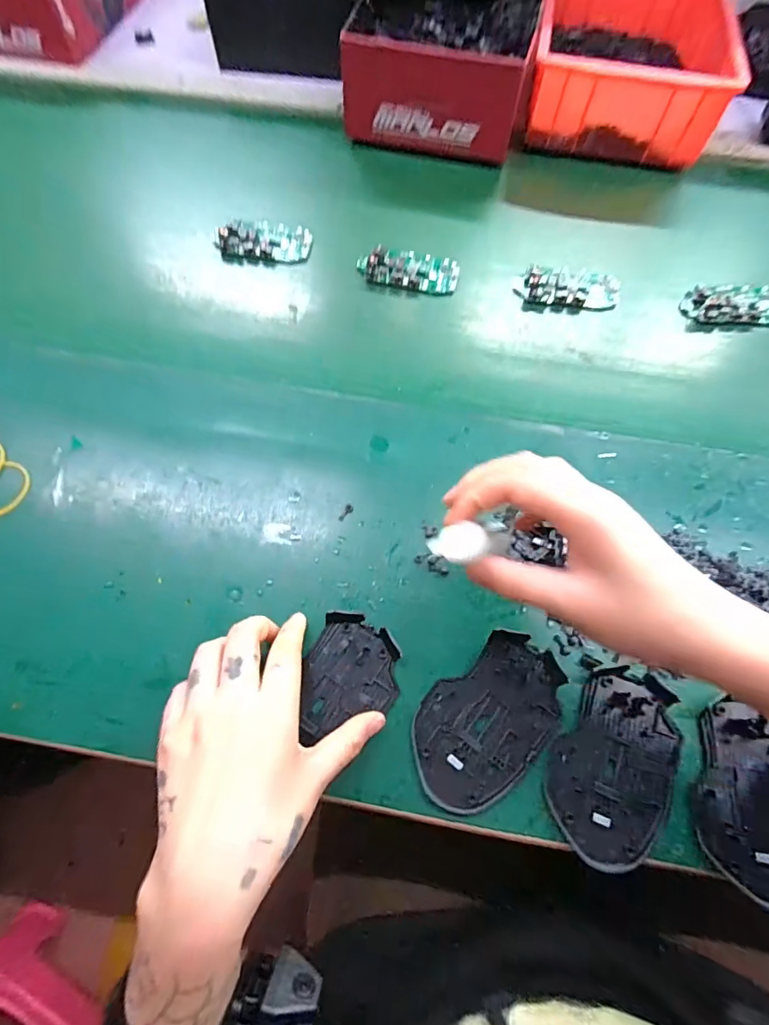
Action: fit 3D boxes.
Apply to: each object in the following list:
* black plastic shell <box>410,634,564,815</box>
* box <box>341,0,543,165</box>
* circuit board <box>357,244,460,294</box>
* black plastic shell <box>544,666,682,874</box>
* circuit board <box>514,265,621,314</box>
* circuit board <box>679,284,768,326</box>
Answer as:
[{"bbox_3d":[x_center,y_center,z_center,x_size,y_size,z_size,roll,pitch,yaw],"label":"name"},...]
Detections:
[{"bbox_3d":[0.069,0.135,0.322,0.113,0.011,0.072,-38,72,-17],"label":"black plastic shell"},{"bbox_3d":[0.066,-0.519,0.565,0.196,0.092,0.213,11,66,4],"label":"box"},{"bbox_3d":[0.024,-0.241,0.486,0.098,0.014,0.048,7,66,2],"label":"circuit board"},{"bbox_3d":[0.149,0.160,0.315,0.074,0.013,0.113,28,68,11],"label":"black plastic shell"},{"bbox_3d":[0.180,-0.218,0.480,0.096,0.016,0.046,1,66,-1],"label":"circuit board"},{"bbox_3d":[0.337,-0.198,0.472,0.095,0.017,0.046,3,66,0],"label":"circuit board"}]

